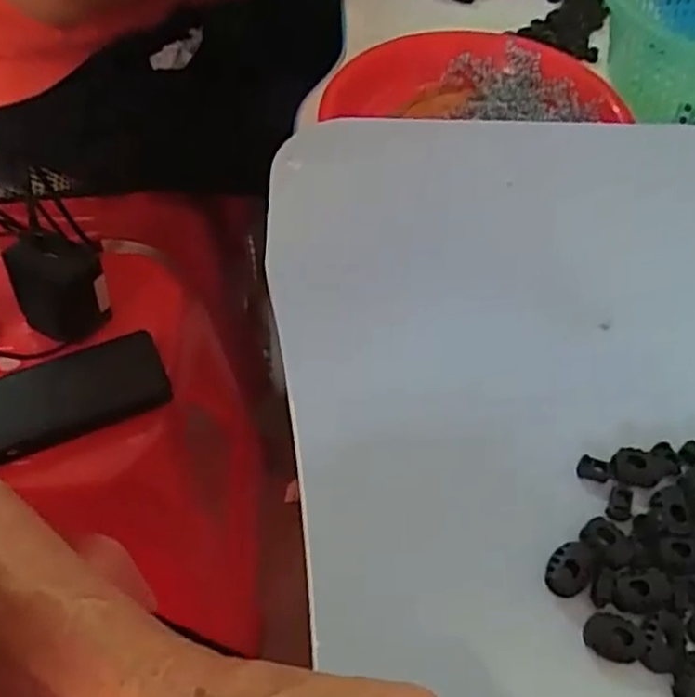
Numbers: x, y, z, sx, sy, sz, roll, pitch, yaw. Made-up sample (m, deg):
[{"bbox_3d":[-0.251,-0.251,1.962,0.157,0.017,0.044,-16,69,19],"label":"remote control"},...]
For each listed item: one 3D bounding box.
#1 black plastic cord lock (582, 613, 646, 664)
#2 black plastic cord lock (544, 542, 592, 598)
[{"bbox_3d":[0.103,0.111,0.278,0.021,0.009,0.016,21,56,13],"label":"black plastic cord lock"},{"bbox_3d":[0.091,0.090,0.293,0.017,0.010,0.021,37,62,23],"label":"black plastic cord lock"}]

